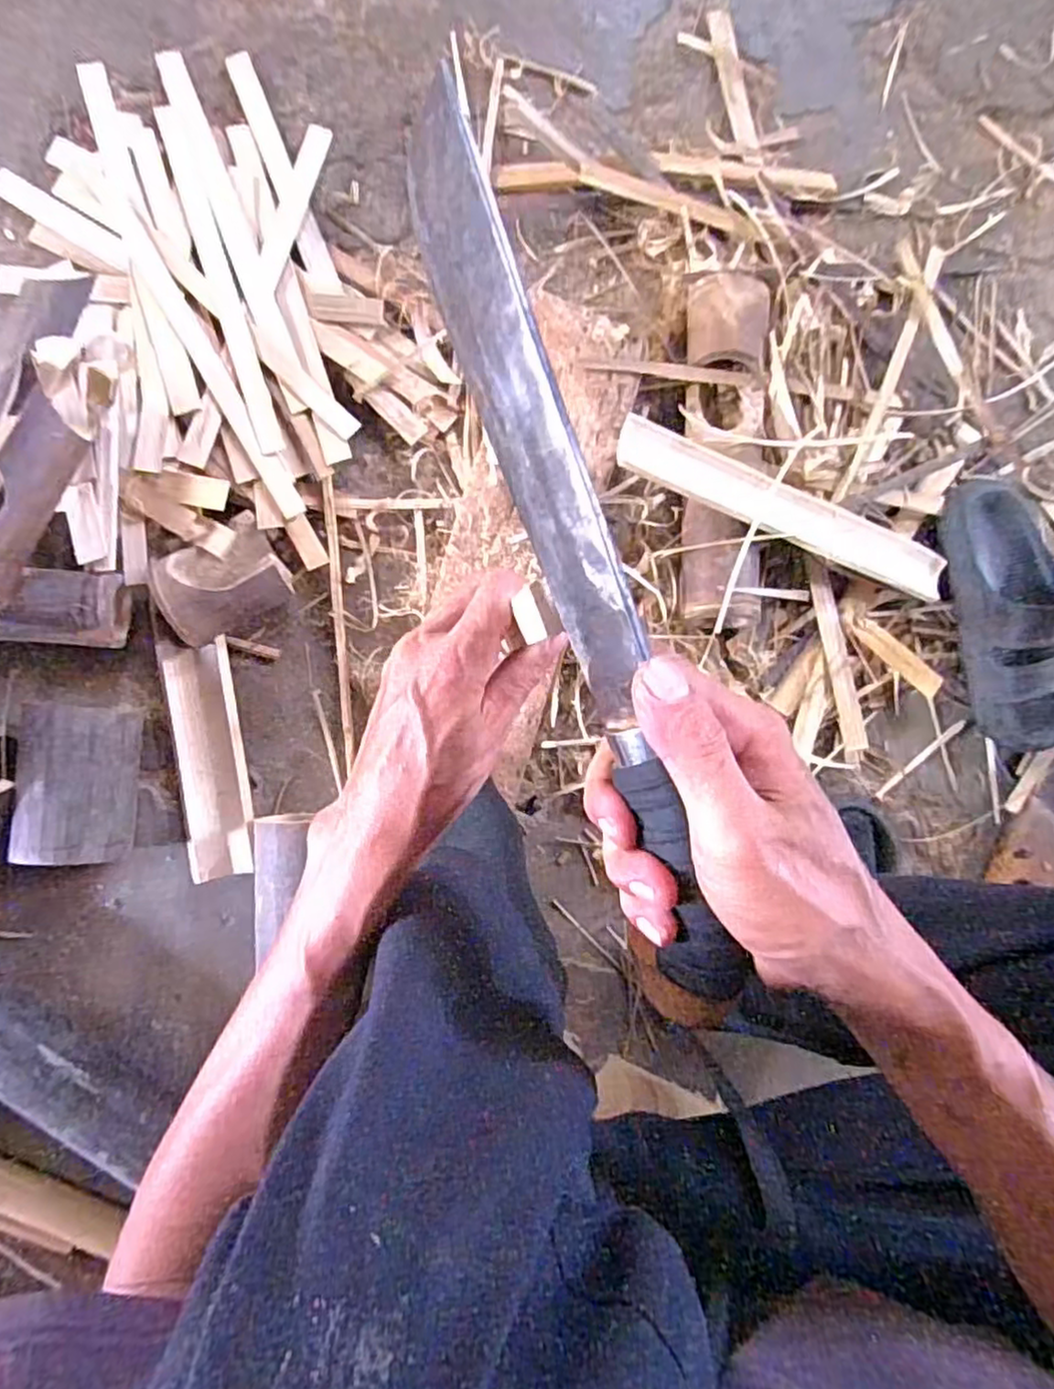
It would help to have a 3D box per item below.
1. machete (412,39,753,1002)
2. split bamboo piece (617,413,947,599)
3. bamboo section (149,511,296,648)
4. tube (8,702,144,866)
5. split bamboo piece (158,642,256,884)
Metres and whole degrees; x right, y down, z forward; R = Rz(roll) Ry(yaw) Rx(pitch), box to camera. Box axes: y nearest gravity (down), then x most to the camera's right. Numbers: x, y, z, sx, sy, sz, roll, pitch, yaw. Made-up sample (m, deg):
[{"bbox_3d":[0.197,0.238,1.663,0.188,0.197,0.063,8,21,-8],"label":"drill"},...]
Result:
[{"bbox_3d":[0.018,-0.036,0.226,0.024,0.034,0.294,-20,97,-5],"label":"machete"},{"bbox_3d":[0.229,-0.157,0.587,0.332,0.013,0.046,18,86,-16],"label":"split bamboo piece"},{"bbox_3d":[-0.258,-0.097,0.581,0.101,0.073,0.084,-27,89,-5],"label":"bamboo section"},{"bbox_3d":[-0.370,0.074,0.559,0.077,0.067,0.126,5,86,-3],"label":"tube"},{"bbox_3d":[-0.278,0.057,0.602,0.055,0.027,0.206,-8,87,-4],"label":"split bamboo piece"}]

